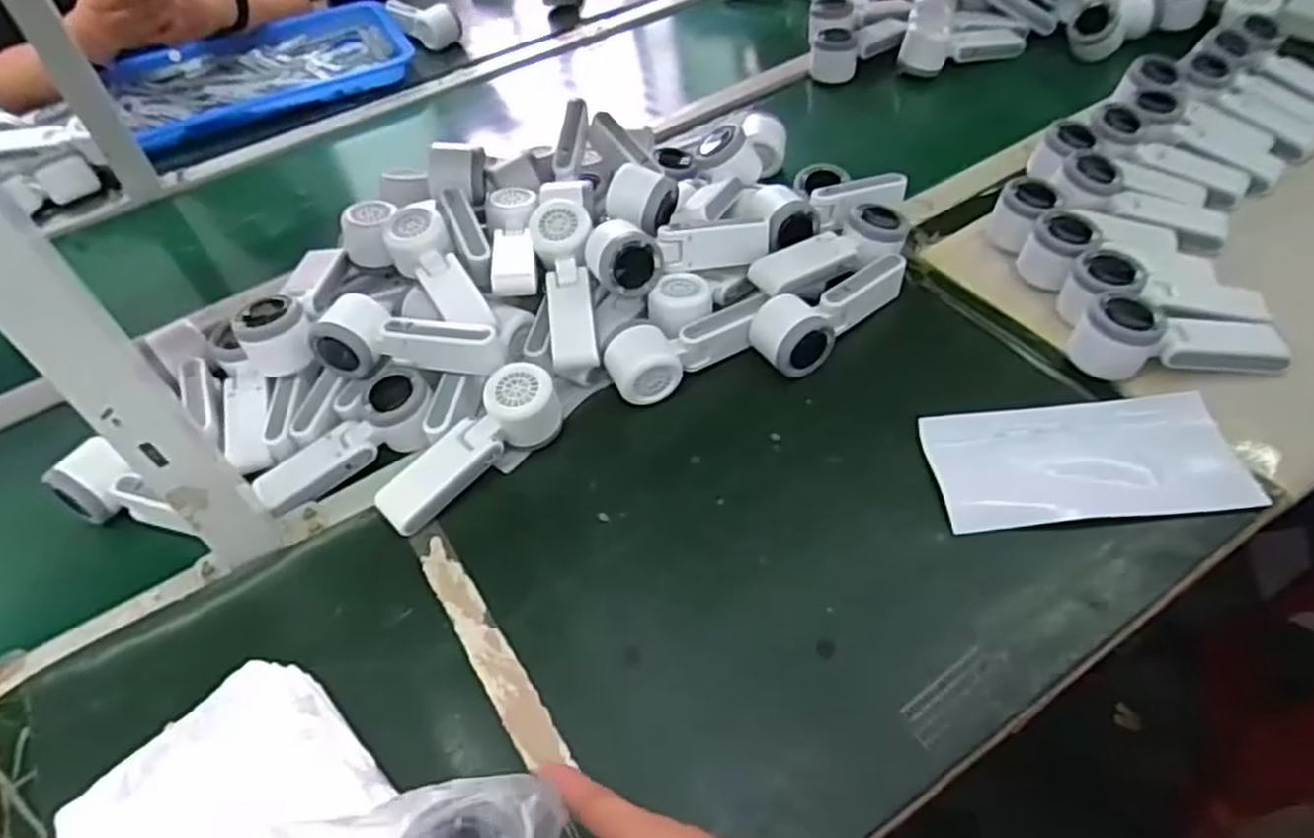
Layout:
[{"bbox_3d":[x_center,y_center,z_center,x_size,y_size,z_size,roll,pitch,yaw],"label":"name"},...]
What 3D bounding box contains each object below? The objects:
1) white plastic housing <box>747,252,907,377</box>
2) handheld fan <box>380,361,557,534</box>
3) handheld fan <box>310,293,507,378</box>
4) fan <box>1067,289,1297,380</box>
[{"bbox_3d":[0.153,-0.098,0.713,0.163,0.053,0.062,-38,56,-24],"label":"white plastic housing"},{"bbox_3d":[-0.149,0.026,0.646,0.168,0.050,0.056,-42,57,-12],"label":"handheld fan"},{"bbox_3d":[-0.216,-0.068,0.678,0.171,0.048,0.054,5,49,12],"label":"handheld fan"},{"bbox_3d":[0.432,-0.064,0.658,0.155,0.067,0.069,3,50,9],"label":"fan"}]

